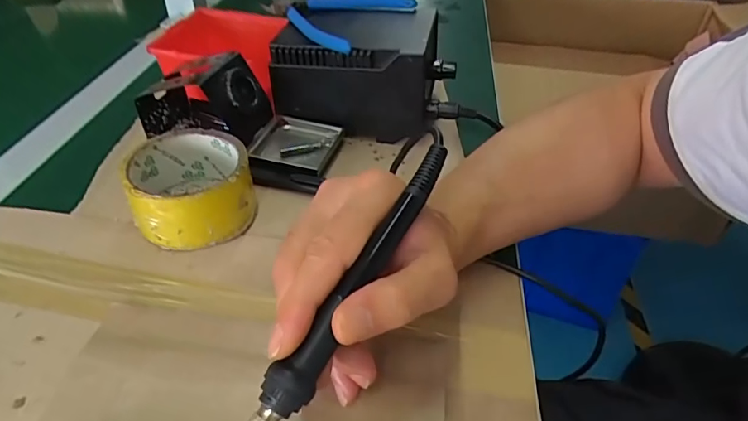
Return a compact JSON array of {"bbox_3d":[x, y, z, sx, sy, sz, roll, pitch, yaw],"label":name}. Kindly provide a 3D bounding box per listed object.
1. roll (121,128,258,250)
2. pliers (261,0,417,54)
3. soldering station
[{"bbox_3d":[-0.134,-0.017,0.362,0.081,0.048,0.083,1,41,-1],"label":"roll"},{"bbox_3d":[-0.045,-0.188,0.467,0.133,0.019,0.122,24,46,24],"label":"pliers"},{"bbox_3d":[-0.009,-0.134,0.478,0.158,0.097,0.121,6,41,3],"label":"soldering station"}]

